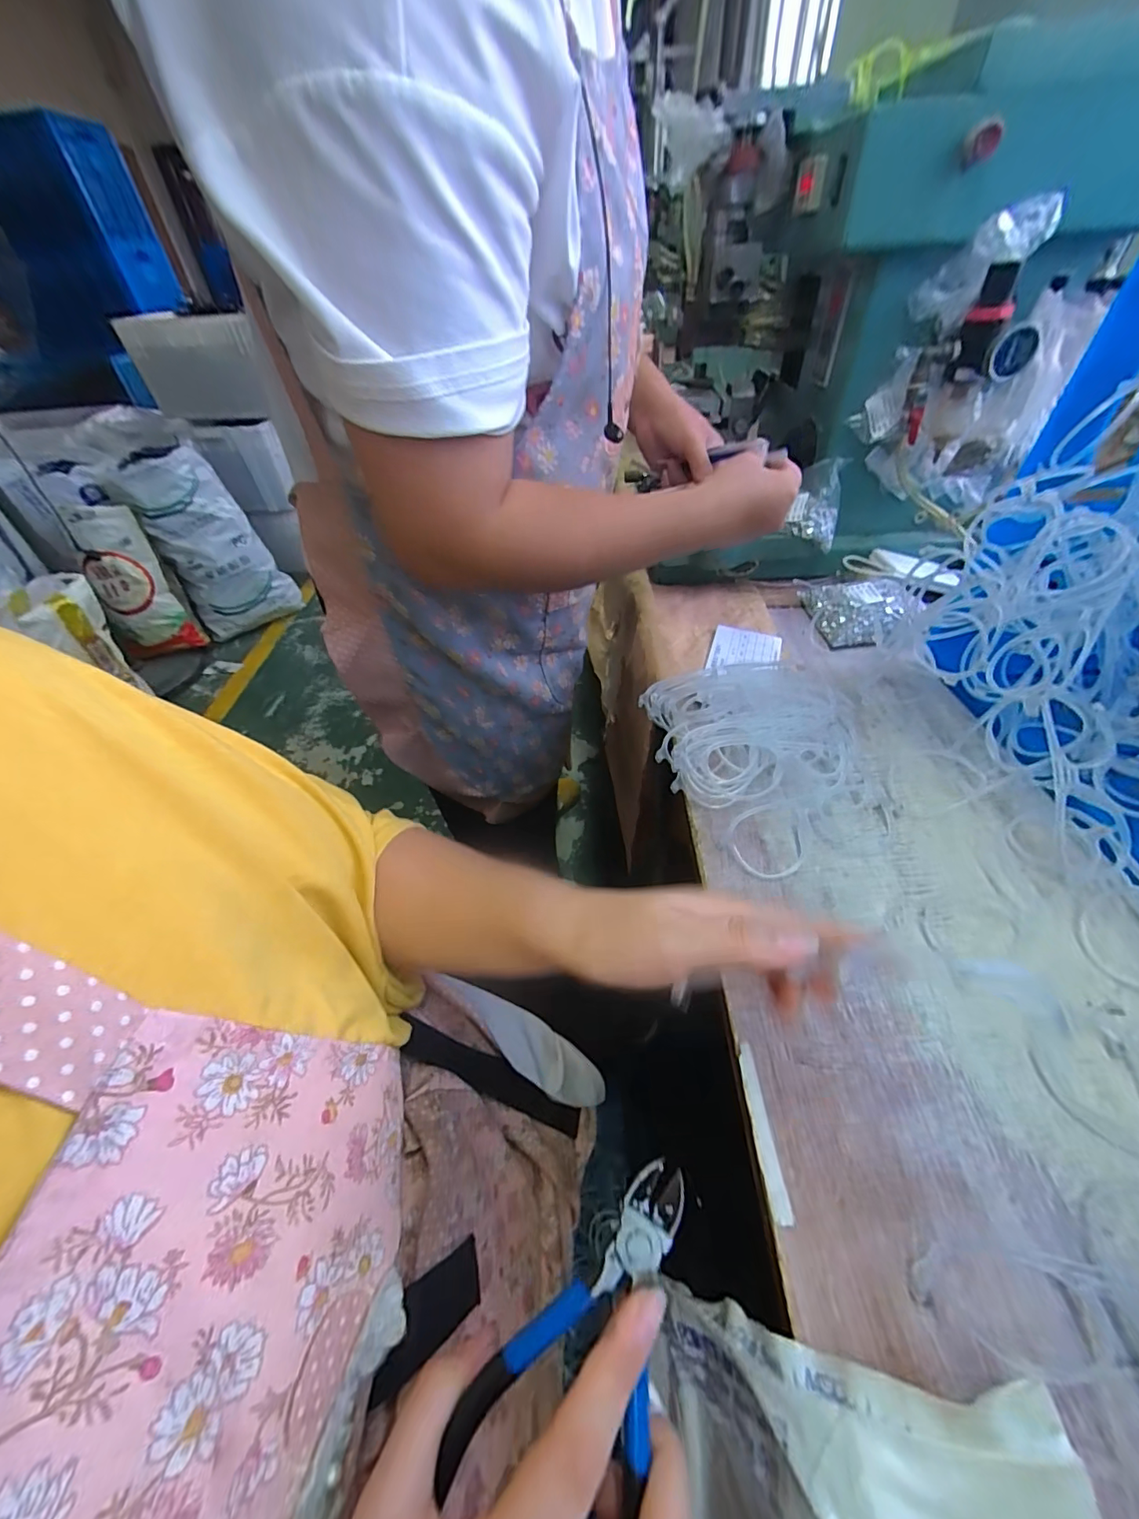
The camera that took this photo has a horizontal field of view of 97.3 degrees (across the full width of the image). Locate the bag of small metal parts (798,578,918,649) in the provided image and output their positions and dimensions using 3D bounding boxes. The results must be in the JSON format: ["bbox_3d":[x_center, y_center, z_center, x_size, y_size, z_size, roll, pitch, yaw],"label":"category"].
[{"bbox_3d":[0.331,-0.173,0.577,0.092,0.038,0.125,0,45,5],"label":"bag of small metal parts"}]

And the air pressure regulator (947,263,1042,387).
[{"bbox_3d":[0.406,-0.406,0.472,0.037,0.083,0.057,-8,45,-4],"label":"air pressure regulator"}]

